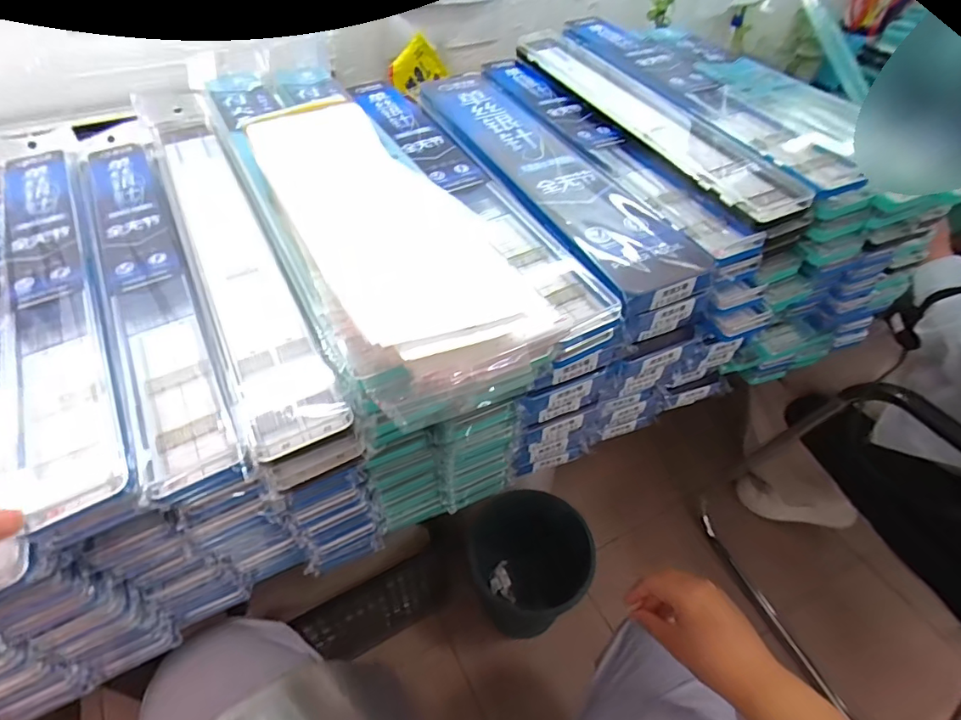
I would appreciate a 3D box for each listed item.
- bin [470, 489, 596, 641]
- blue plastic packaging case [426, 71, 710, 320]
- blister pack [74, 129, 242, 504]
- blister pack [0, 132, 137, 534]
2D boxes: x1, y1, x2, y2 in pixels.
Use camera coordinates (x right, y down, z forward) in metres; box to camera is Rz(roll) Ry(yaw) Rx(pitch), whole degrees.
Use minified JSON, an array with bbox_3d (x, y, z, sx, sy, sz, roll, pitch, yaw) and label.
[{"bbox_3d":[0.085,0.383,0.943,0.202,0.224,0.204,1,47,-1],"label":"bin"},{"bbox_3d":[0.054,-0.197,0.510,0.093,0.025,0.425,-19,50,-19],"label":"blue plastic packaging case"},{"bbox_3d":[-0.270,-0.078,0.412,0.059,0.022,0.463,-23,52,-22],"label":"blister pack"},{"bbox_3d":[-0.337,-0.072,0.399,0.062,0.024,0.465,-24,52,-22],"label":"blister pack"}]

